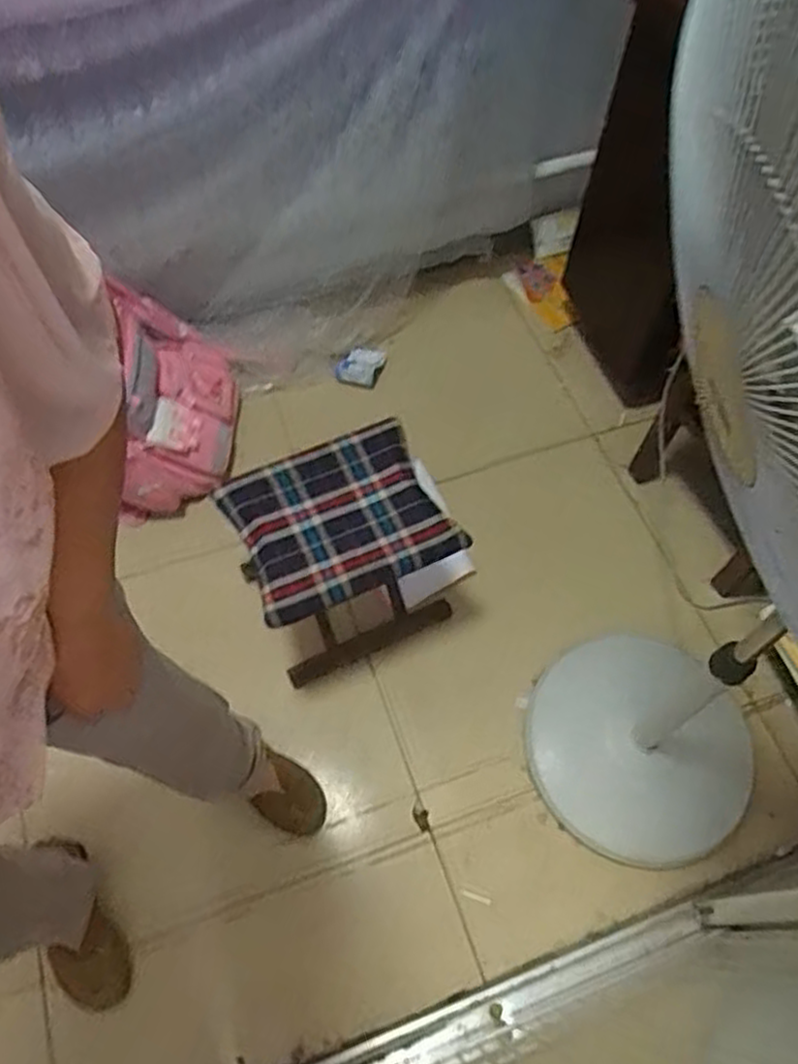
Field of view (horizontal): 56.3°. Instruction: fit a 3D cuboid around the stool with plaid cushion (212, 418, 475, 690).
[{"bbox_3d":[-0.072,0.040,1.247,0.356,0.314,0.257,-25,64,-13],"label":"stool with plaid cushion"}]

